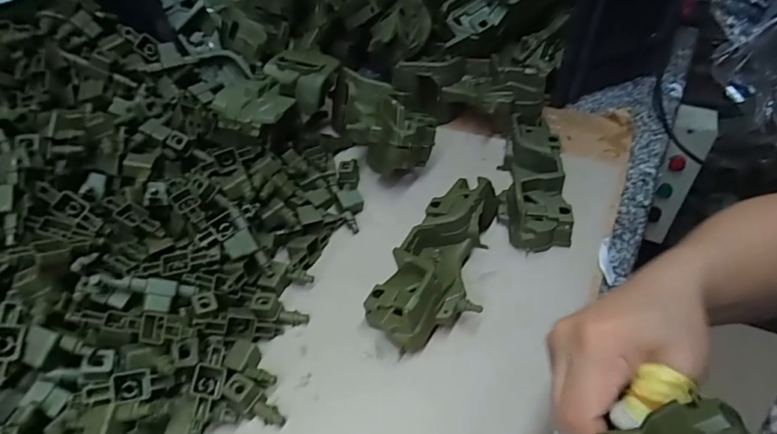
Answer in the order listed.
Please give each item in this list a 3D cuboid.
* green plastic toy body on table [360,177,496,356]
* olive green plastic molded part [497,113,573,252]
[{"bbox_3d":[0.051,0.027,0.395,0.075,0.043,0.184,17,48,22],"label":"green plastic toy body on table"},{"bbox_3d":[0.144,-0.047,0.468,0.061,0.040,0.187,3,44,9],"label":"olive green plastic molded part"}]

